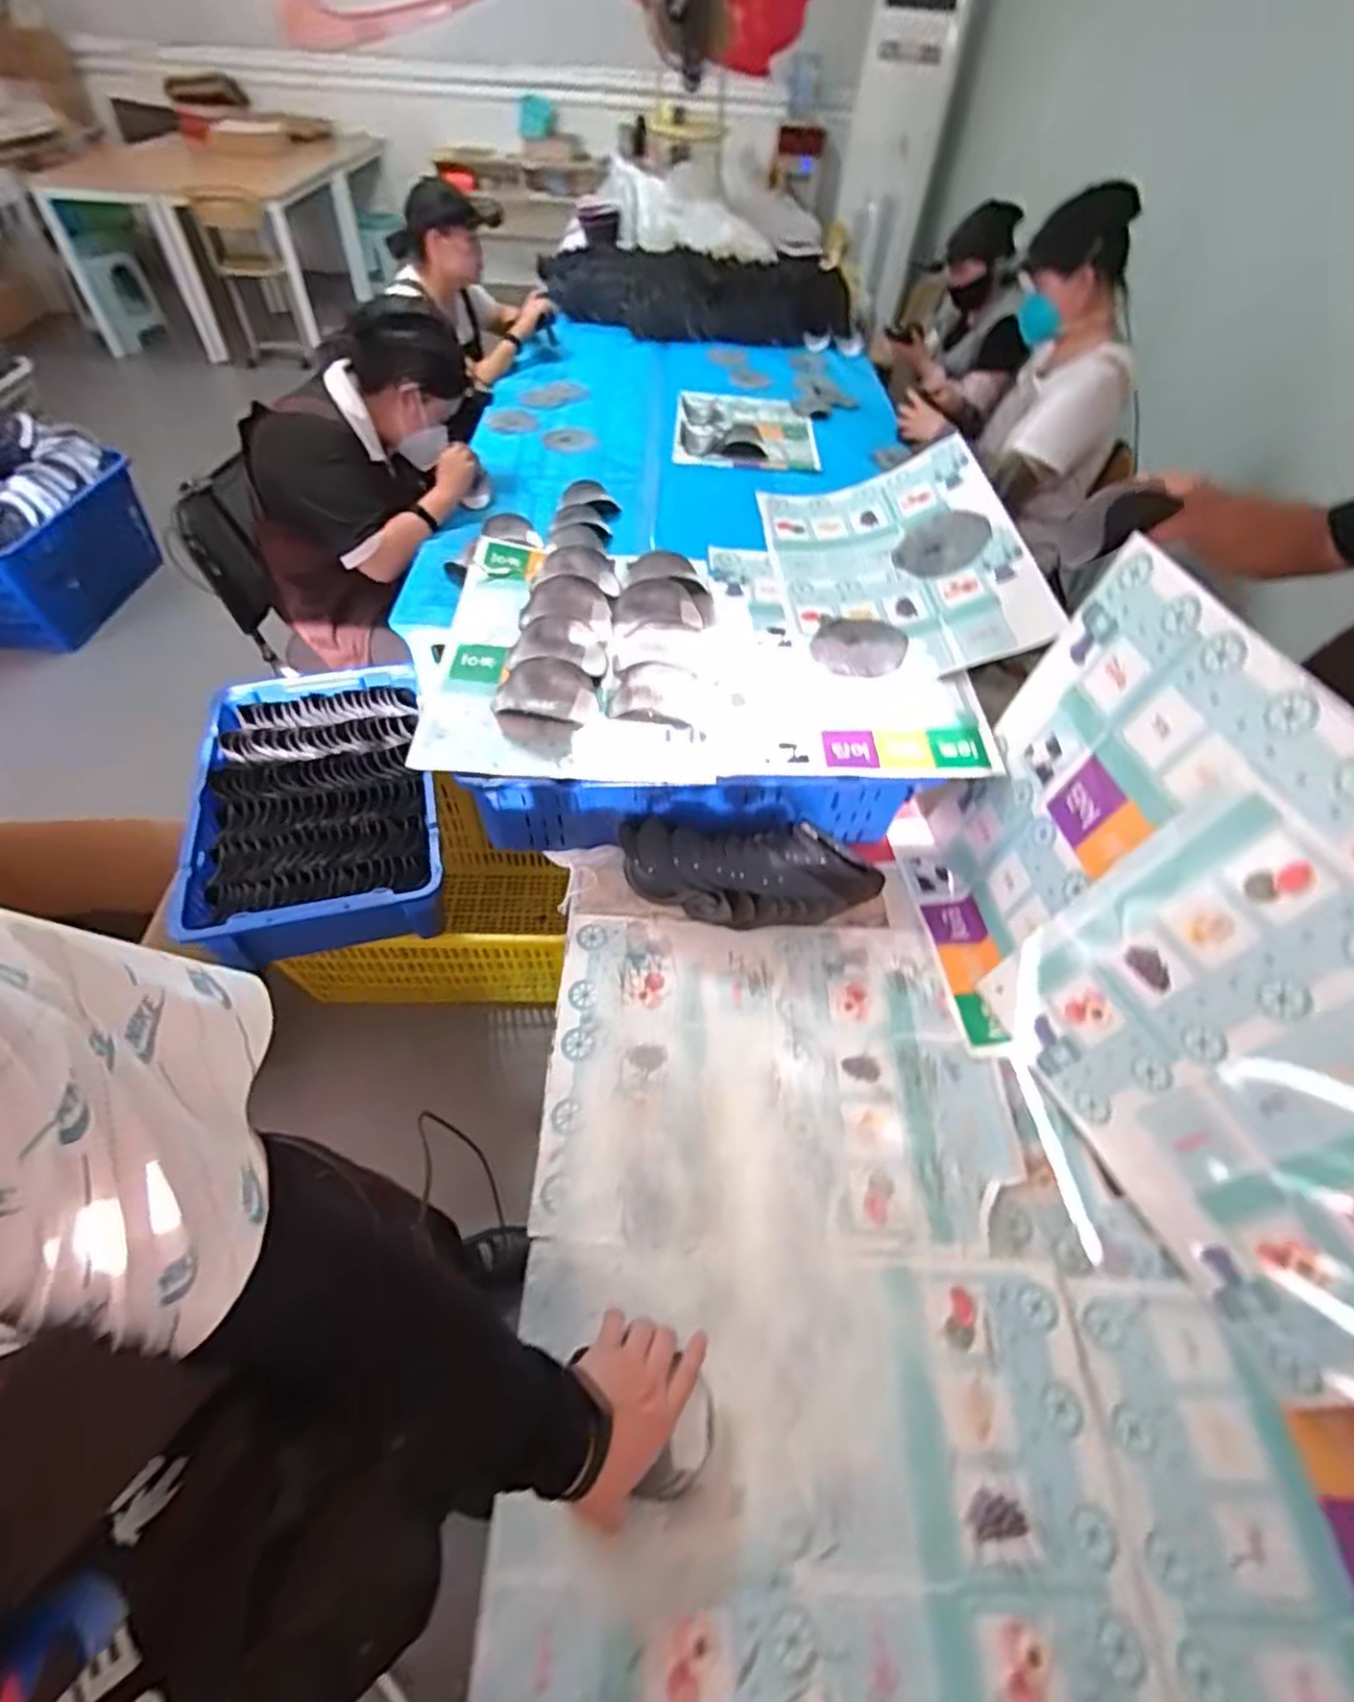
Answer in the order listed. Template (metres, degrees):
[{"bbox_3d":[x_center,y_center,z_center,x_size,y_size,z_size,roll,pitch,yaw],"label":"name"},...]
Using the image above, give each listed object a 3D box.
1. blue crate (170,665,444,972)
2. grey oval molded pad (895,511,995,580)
[{"bbox_3d":[-0.724,-0.068,1.404,0.471,0.168,0.671,-12,55,-12],"label":"blue crate"},{"bbox_3d":[0.449,-0.518,1.180,0.143,0.011,0.154,21,68,36],"label":"grey oval molded pad"}]

